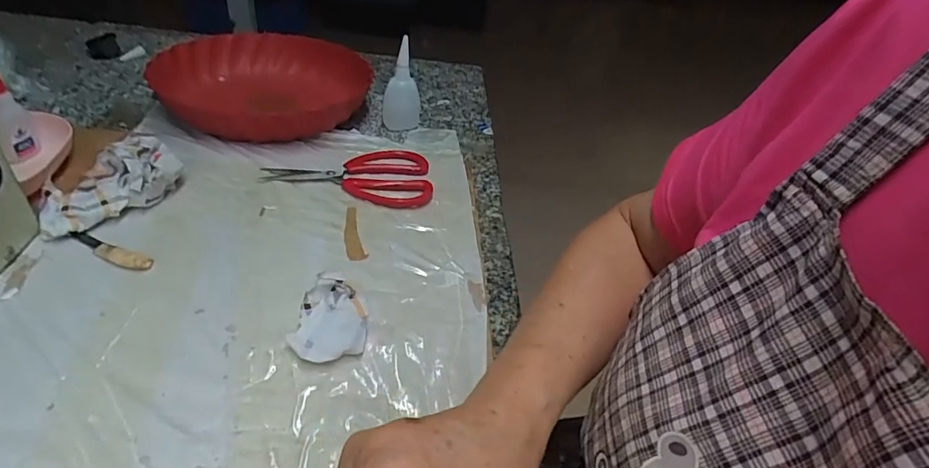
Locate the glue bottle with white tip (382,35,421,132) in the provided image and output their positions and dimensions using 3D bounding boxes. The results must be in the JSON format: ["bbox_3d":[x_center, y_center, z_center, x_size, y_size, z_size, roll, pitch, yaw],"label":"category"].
[{"bbox_3d":[-0.074,-0.170,0.586,0.041,0.096,0.038,12,40,6],"label":"glue bottle with white tip"}]

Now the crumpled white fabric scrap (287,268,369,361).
[{"bbox_3d":[-0.095,0.057,0.356,0.049,0.021,0.075,0,40,-9],"label":"crumpled white fabric scrap"}]

